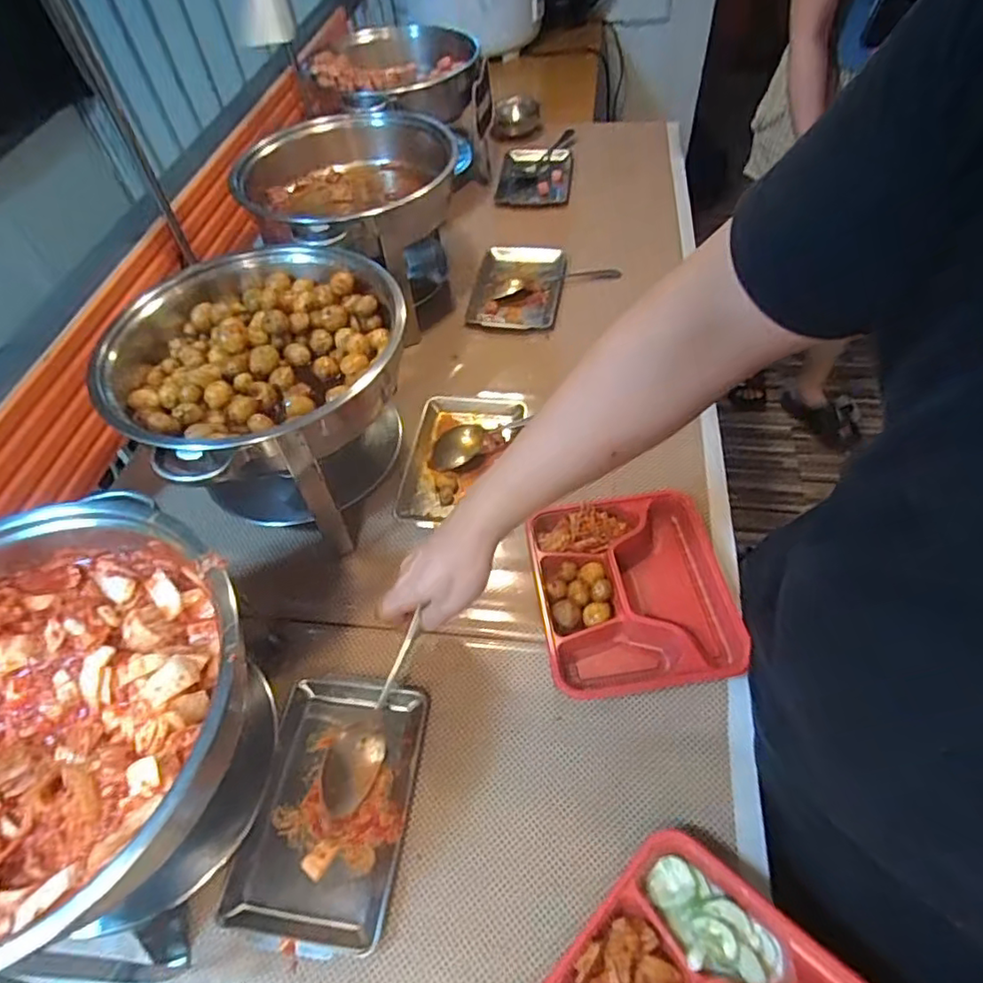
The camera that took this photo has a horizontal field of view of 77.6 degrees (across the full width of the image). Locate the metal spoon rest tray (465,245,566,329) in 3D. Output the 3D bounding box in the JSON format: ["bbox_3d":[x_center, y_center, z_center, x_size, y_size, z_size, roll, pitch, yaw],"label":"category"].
[{"bbox_3d":[0.045,-0.334,0.996,0.134,0.020,0.205,8,56,11],"label":"metal spoon rest tray"}]

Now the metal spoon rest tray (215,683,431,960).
[{"bbox_3d":[-0.143,0.273,0.547,0.138,0.015,0.207,8,55,4],"label":"metal spoon rest tray"}]

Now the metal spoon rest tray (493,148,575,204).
[{"bbox_3d":[0.088,-0.632,1.223,0.138,0.023,0.200,4,55,8],"label":"metal spoon rest tray"}]

